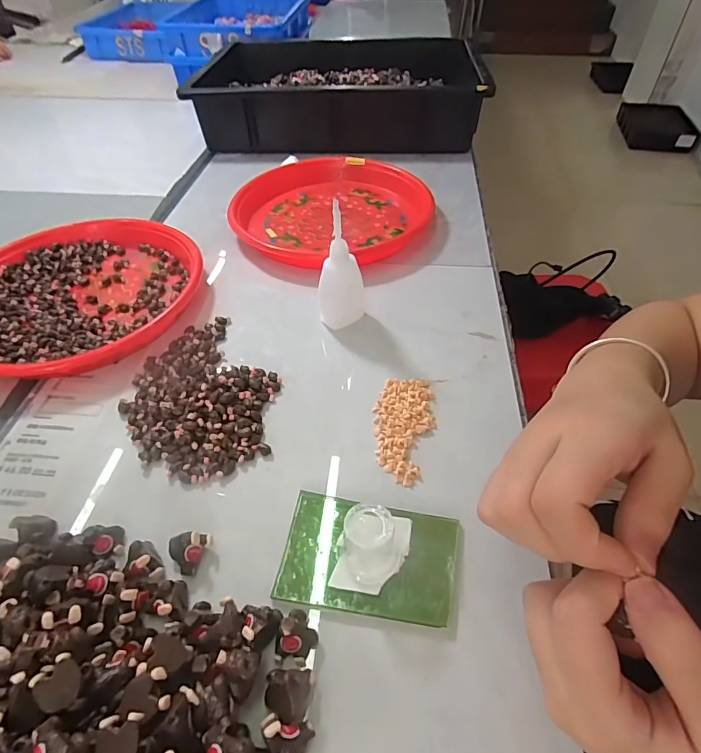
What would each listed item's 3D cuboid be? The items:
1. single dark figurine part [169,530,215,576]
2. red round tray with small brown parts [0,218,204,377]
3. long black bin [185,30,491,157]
[{"bbox_3d":[-0.095,0.105,0.271,0.024,0.022,0.017,-33,55,-26],"label":"single dark figurine part"},{"bbox_3d":[-0.278,-0.089,0.450,0.215,0.027,0.232,0,48,1],"label":"red round tray with small brown parts"},{"bbox_3d":[-0.017,-0.488,0.766,0.434,0.096,0.320,3,48,4],"label":"long black bin"}]

